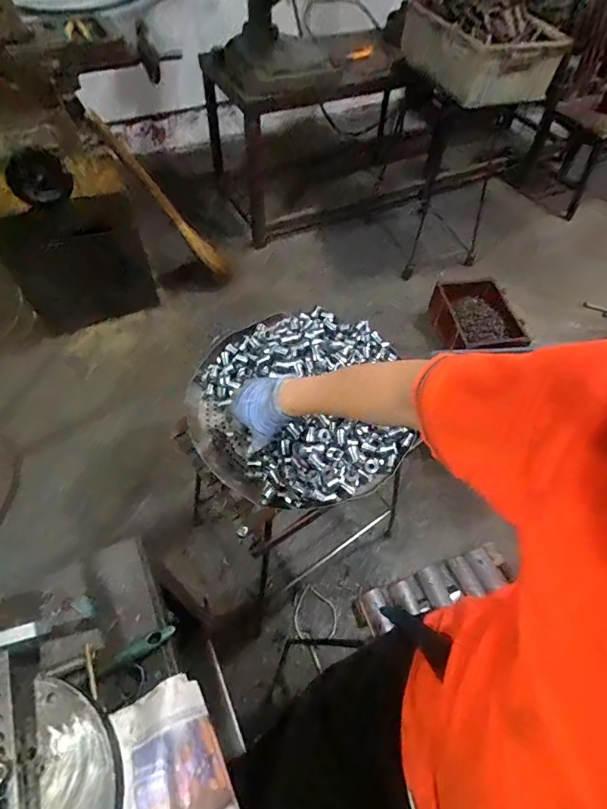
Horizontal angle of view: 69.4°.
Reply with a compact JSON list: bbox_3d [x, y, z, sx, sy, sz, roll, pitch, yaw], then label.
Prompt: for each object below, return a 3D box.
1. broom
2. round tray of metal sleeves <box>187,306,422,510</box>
[{"bbox_3d":[-0.460,-0.680,1.536,0.083,0.702,0.081,-37,61,5],"label":"broom"},{"bbox_3d":[-0.013,-0.019,0.733,0.350,0.091,0.371,1,55,-1],"label":"round tray of metal sleeves"}]

